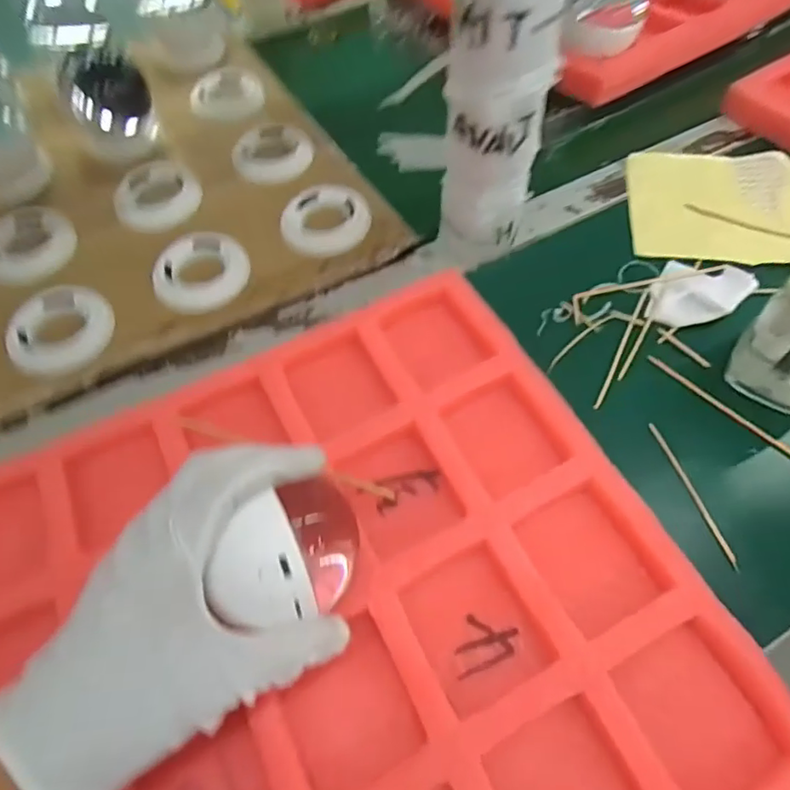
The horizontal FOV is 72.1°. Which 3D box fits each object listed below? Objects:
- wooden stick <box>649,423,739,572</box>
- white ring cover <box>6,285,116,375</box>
[{"bbox_3d":[0.175,0.057,0.321,0.004,0.004,0.093,-15,57,-6],"label":"wooden stick"},{"bbox_3d":[-0.237,-0.047,0.384,0.069,0.018,0.060,-38,62,-19],"label":"white ring cover"}]

